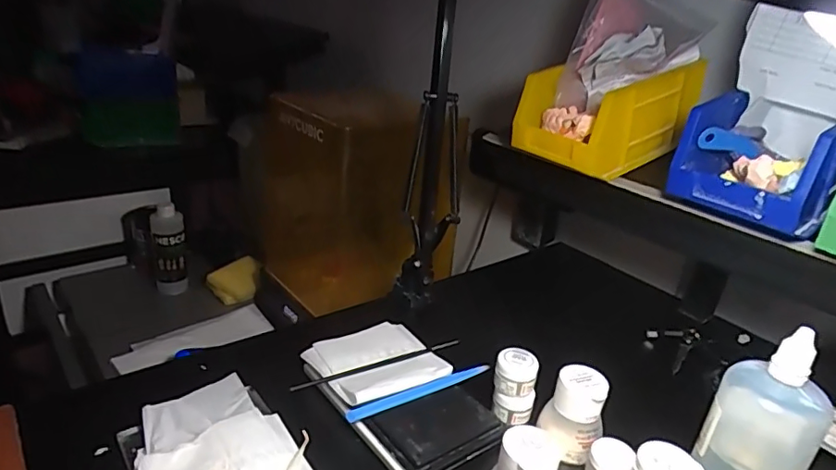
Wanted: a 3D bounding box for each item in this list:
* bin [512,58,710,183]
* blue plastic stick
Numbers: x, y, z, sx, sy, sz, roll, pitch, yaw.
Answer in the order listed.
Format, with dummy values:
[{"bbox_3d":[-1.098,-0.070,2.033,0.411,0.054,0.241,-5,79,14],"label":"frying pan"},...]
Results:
[{"bbox_3d":[0.183,-0.123,0.536,0.140,0.093,0.101,-13,31,-36],"label":"bin"},{"bbox_3d":[0.004,0.126,0.441,0.134,0.008,0.010,-10,30,-32],"label":"blue plastic stick"}]

